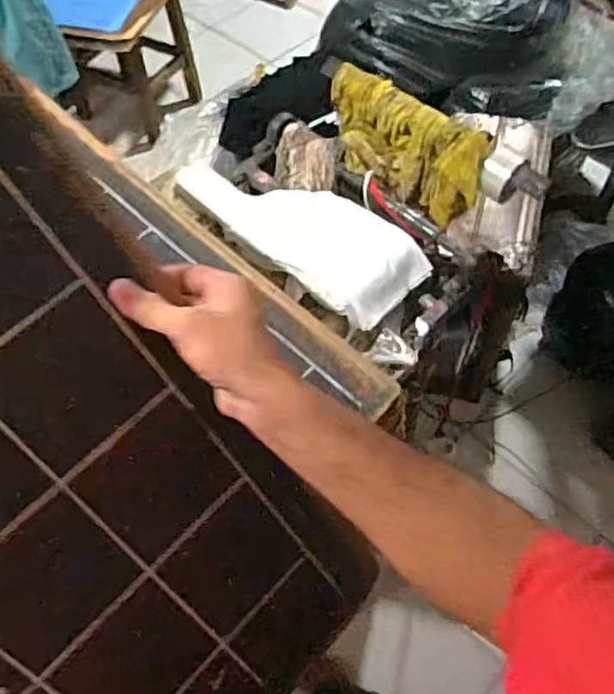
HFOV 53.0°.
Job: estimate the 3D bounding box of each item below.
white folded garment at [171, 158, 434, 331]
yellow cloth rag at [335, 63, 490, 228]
[{"bbox_3d":[-0.032,-0.220,1.066,0.497,0.054,0.209,34,62,24],"label":"white folded garment"},{"bbox_3d":[0.152,-0.362,1.120,0.132,0.138,0.352,-38,61,-22],"label":"yellow cloth rag"}]

